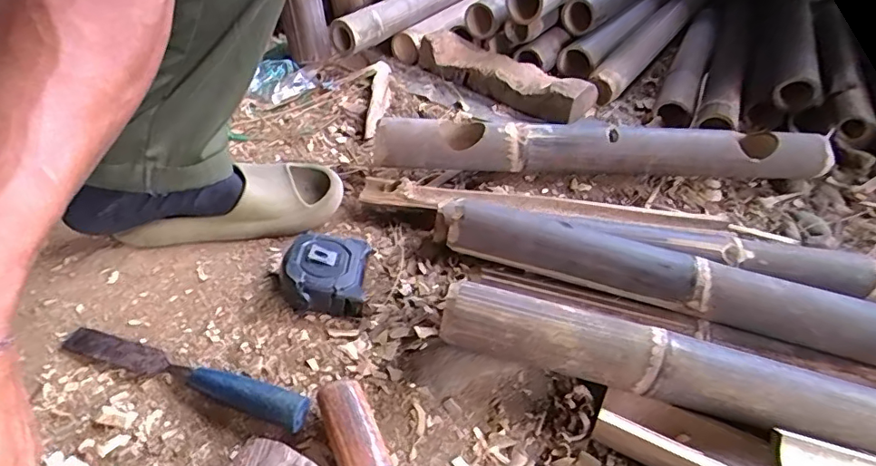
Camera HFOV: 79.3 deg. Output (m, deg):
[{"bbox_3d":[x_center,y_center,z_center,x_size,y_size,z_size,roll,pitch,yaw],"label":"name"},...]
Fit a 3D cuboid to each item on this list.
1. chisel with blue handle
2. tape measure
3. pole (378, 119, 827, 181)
[{"bbox_3d":[-0.213,0.112,0.432,0.234,0.031,0.023,16,41,12],"label":"chisel with blue handle"},{"bbox_3d":[-0.112,0.041,0.517,0.087,0.044,0.083,1,40,-7],"label":"tape measure"},{"bbox_3d":[0.225,-0.104,0.710,0.613,0.084,0.080,3,40,-4],"label":"pole"}]

